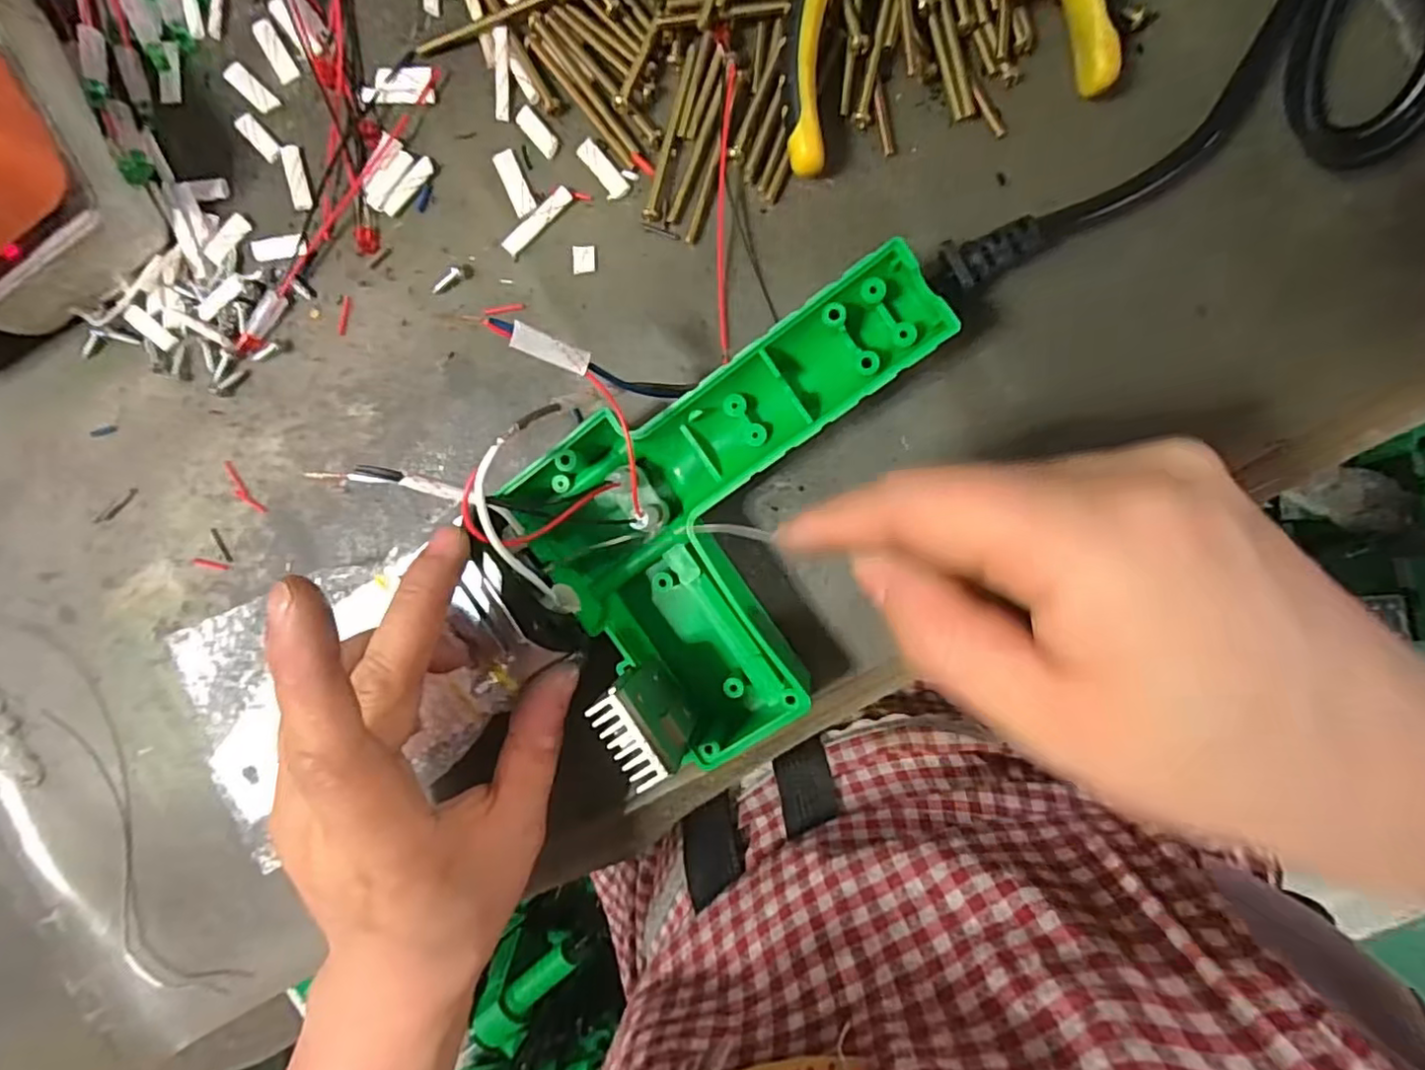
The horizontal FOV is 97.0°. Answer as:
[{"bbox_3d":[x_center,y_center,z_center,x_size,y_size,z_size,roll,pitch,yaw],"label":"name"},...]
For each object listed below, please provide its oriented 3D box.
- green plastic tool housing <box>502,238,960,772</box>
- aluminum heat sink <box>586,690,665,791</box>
[{"bbox_3d":[0.019,-0.011,0.206,0.151,0.046,0.119,-42,90,8],"label":"green plastic tool housing"},{"bbox_3d":[-0.025,0.062,0.202,0.012,0.024,0.030,-36,91,8],"label":"aluminum heat sink"}]

